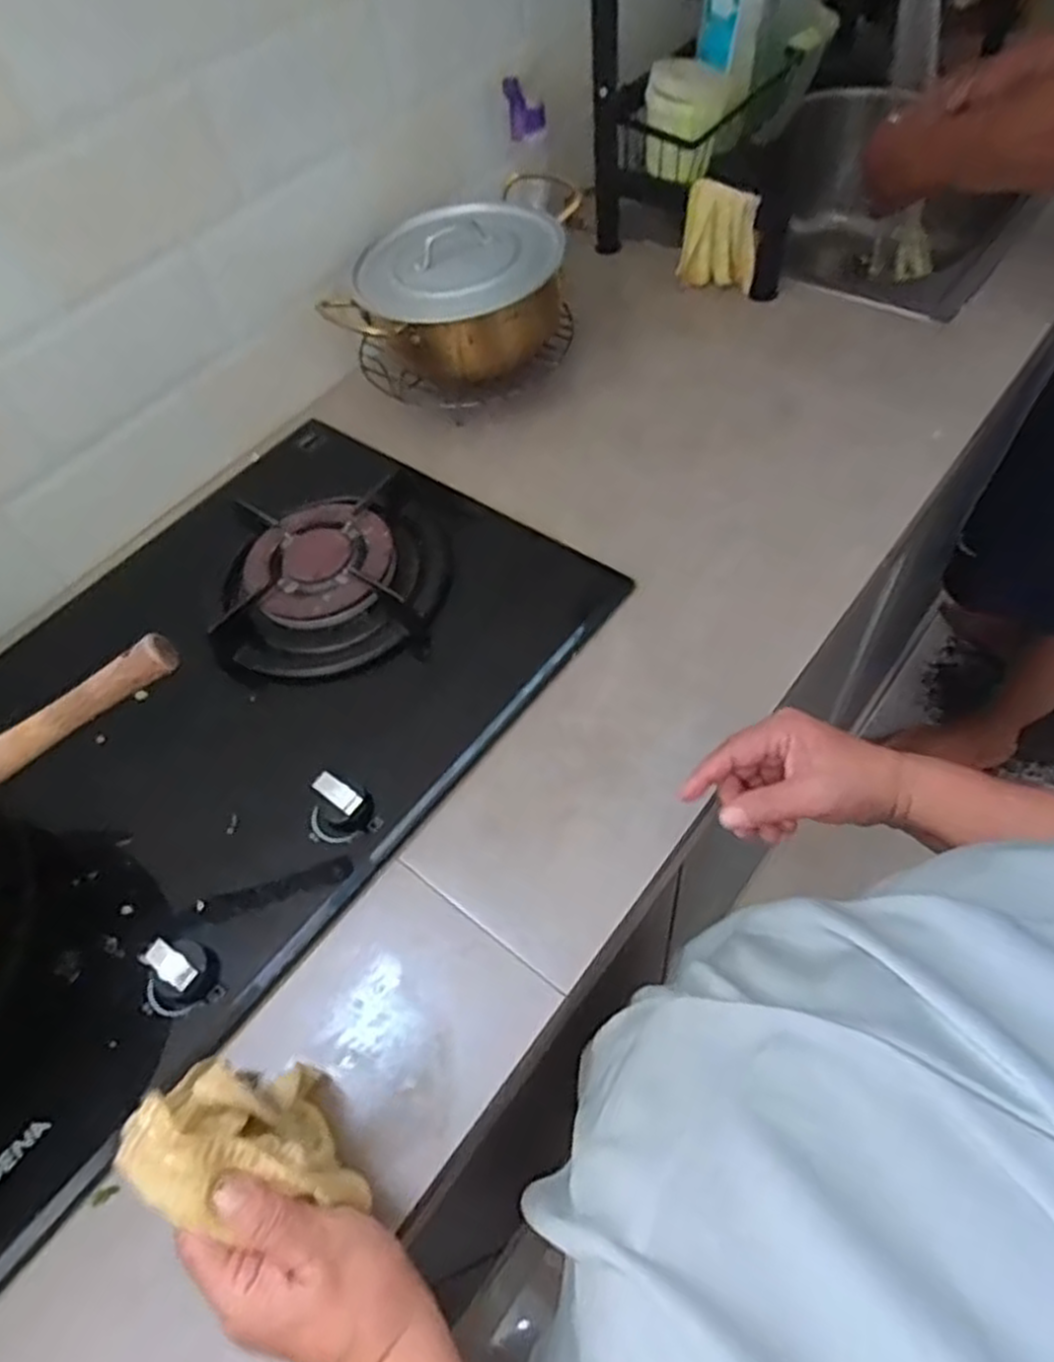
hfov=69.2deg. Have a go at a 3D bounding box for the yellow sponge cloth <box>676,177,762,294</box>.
[{"bbox_3d":[0.201,-0.469,0.811,0.090,0.102,0.027,31,61,33],"label":"yellow sponge cloth"}]

